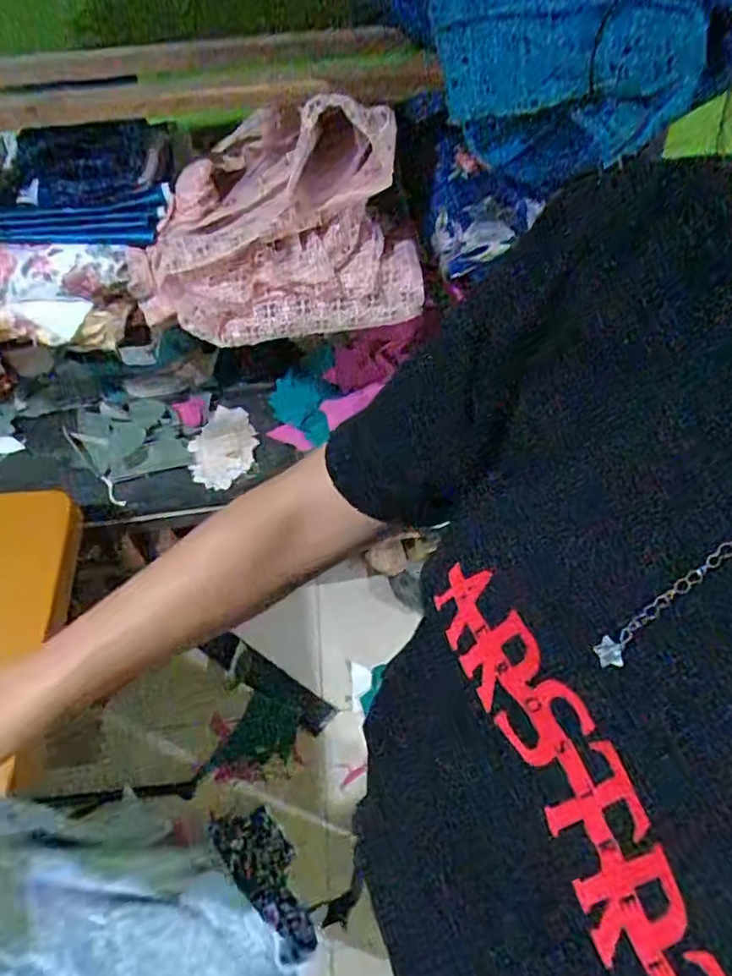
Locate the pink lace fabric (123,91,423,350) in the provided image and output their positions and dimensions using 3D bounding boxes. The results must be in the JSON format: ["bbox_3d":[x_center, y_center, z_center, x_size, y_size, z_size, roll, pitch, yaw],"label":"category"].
[{"bbox_3d":[-0.106,-0.299,0.695,0.317,0.214,0.142,-6,49,-1],"label":"pink lace fabric"}]

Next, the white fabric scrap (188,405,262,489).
[{"bbox_3d":[-0.215,-0.068,0.960,0.098,0.021,0.162,3,50,6],"label":"white fabric scrap"}]

